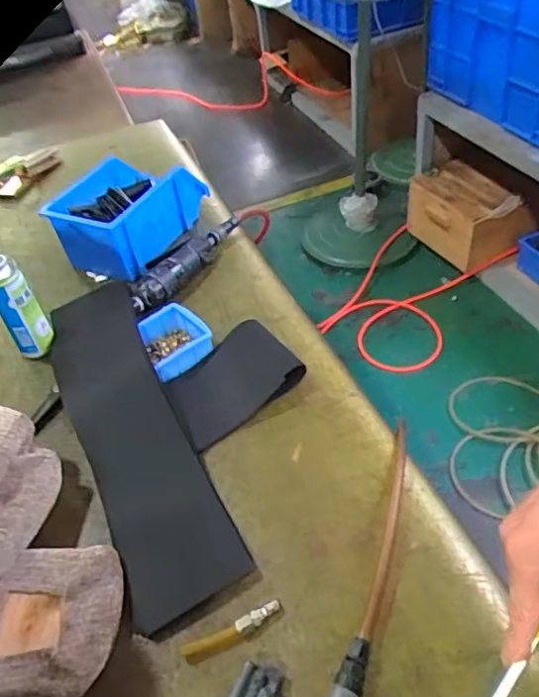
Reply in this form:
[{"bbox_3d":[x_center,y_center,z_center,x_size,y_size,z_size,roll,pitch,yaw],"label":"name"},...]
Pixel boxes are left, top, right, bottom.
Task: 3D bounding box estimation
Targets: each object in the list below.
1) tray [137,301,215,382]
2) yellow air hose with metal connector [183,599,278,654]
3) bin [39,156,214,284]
[{"bbox_3d":[-0.128,-0.008,0.744,0.084,0.037,0.103,-30,50,-21],"label":"tray"},{"bbox_3d":[-0.033,0.253,0.507,0.094,0.011,0.015,-21,47,-14],"label":"yellow air hose with metal connector"},{"bbox_3d":[-0.225,-0.231,0.941,0.165,0.108,0.232,21,52,25],"label":"bin"}]

